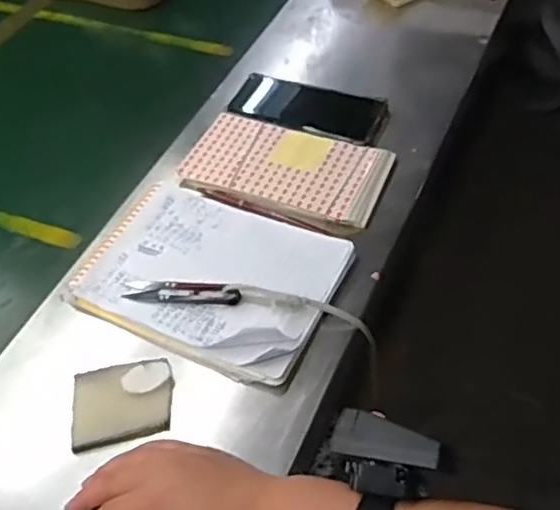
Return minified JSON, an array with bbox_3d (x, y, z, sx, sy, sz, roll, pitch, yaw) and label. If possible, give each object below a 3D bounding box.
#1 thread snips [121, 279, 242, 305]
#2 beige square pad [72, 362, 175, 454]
[{"bbox_3d":[-0.084,0.029,0.568,0.103,0.020,0.024,5,53,9],"label":"thread snips"},{"bbox_3d":[-0.121,0.113,0.512,0.077,0.010,0.060,-13,52,-5],"label":"beige square pad"}]

